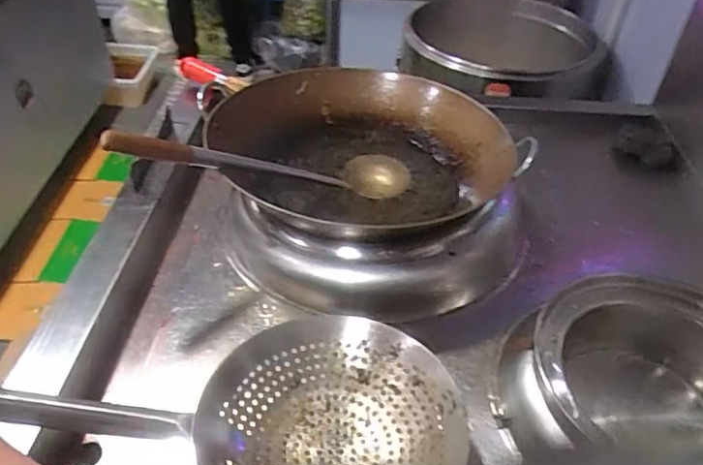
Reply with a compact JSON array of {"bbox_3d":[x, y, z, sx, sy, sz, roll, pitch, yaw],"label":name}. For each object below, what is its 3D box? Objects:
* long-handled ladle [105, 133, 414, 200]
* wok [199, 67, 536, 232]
[{"bbox_3d":[-0.110,-0.102,0.845,0.498,0.062,0.103,2,35,-42],"label":"long-handled ladle"},{"bbox_3d":[0.021,-0.141,0.947,0.457,0.137,0.421,2,42,-1],"label":"wok"}]

